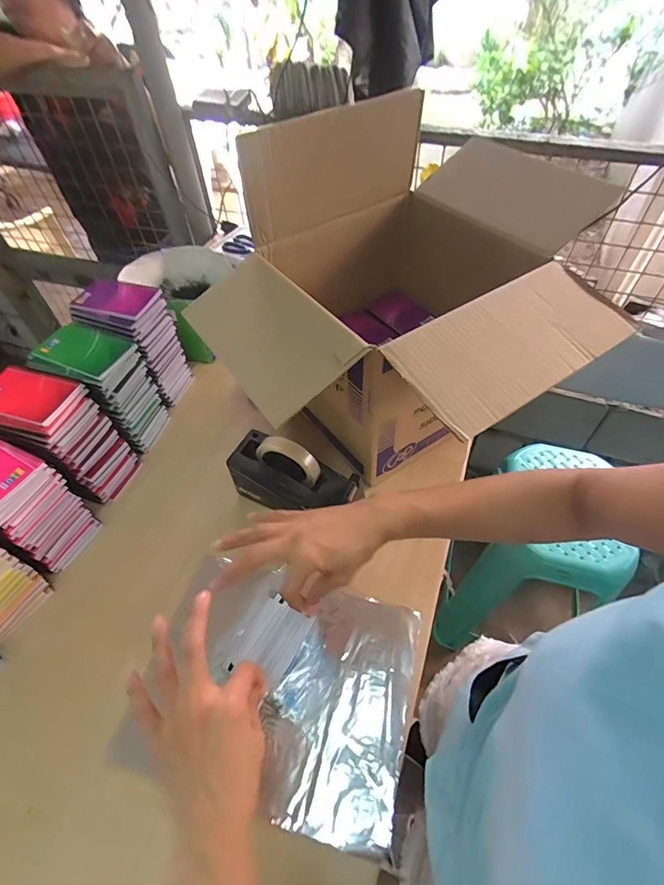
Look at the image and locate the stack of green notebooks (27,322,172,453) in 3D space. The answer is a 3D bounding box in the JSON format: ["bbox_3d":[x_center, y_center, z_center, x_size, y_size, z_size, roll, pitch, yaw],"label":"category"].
[{"bbox_3d":[-0.390,-0.095,0.739,0.136,0.202,0.120,18,55,15],"label":"stack of green notebooks"}]

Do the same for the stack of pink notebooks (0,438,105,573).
[{"bbox_3d":[-0.452,0.089,0.614,0.128,0.196,0.098,21,56,17],"label":"stack of pink notebooks"}]

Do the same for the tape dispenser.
[{"bbox_3d":[-0.059,0.058,0.672,0.203,0.130,0.080,21,56,17],"label":"tape dispenser"}]

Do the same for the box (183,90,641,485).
[{"bbox_3d":[0.081,-0.188,0.633,0.483,0.370,0.488,-30,57,-19],"label":"box"}]

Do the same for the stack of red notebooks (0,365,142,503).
[{"bbox_3d":[-0.438,-0.007,0.686,0.150,0.198,0.104,15,55,13],"label":"stack of red notebooks"}]

